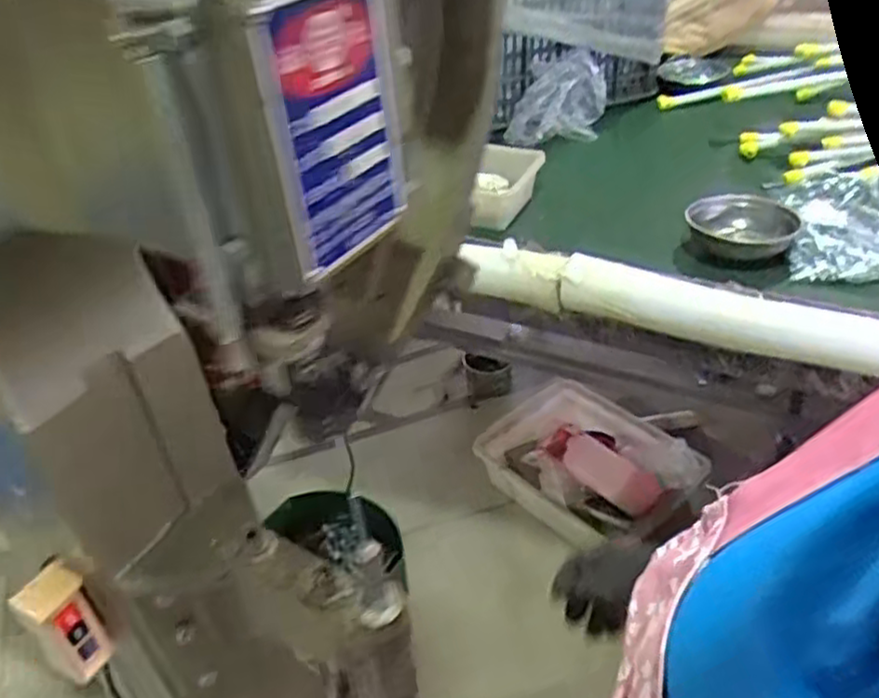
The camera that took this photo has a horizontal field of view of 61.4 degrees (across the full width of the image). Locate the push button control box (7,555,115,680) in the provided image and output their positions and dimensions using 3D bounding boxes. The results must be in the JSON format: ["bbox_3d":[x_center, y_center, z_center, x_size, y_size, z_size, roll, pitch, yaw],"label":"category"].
[{"bbox_3d":[-0.349,0.259,0.692,0.046,0.123,0.052,18,43,28],"label":"push button control box"}]

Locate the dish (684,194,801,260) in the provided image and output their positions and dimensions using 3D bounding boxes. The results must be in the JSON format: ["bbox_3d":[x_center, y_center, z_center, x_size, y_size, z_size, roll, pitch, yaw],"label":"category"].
[{"bbox_3d":[0.422,-0.172,1.035,0.143,0.048,0.137,-4,37,3],"label":"dish"}]

